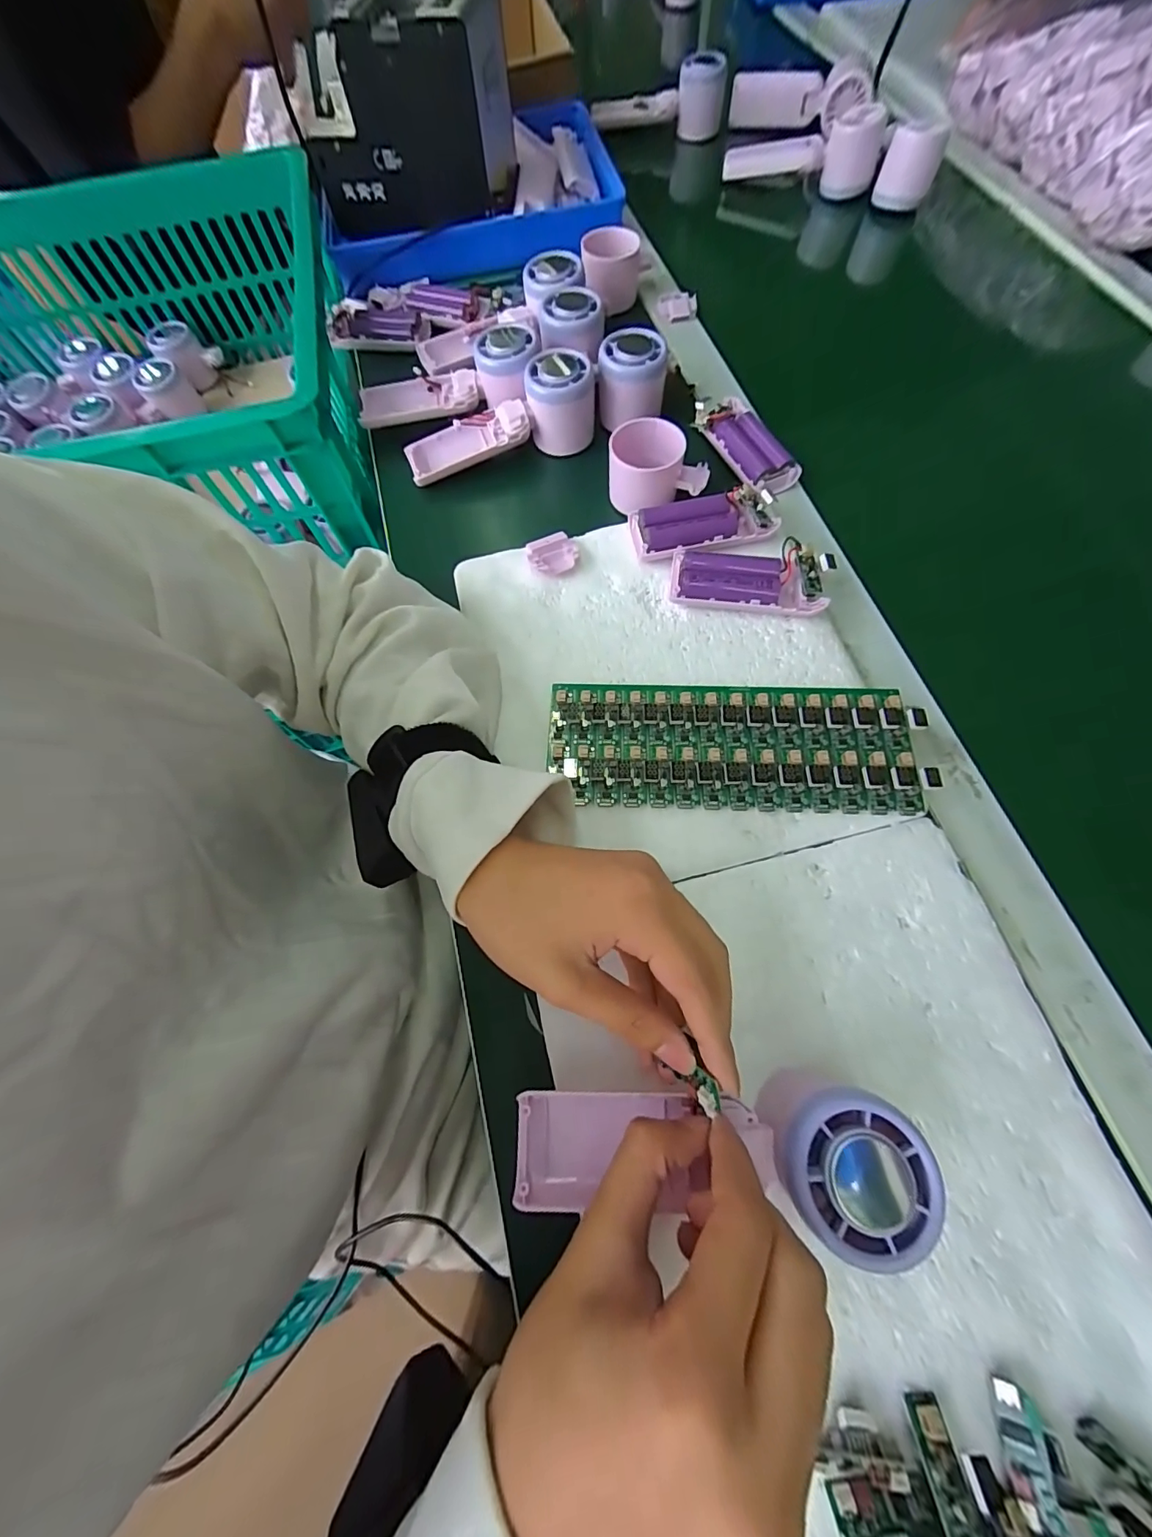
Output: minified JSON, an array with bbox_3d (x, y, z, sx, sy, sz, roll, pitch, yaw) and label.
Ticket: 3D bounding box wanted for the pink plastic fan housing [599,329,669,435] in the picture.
[{"bbox_3d":[0.047,-0.326,0.407,0.056,0.047,0.056,1,69,3],"label":"pink plastic fan housing"}]

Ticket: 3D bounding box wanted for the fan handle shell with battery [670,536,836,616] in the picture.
[{"bbox_3d":[0.120,-0.130,0.337,0.104,0.028,0.042,6,69,5],"label":"fan handle shell with battery"}]

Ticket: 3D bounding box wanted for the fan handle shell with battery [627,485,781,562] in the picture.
[{"bbox_3d":[0.094,-0.180,0.360,0.101,0.025,0.043,-7,68,0],"label":"fan handle shell with battery"}]

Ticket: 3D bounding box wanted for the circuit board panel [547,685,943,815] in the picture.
[{"bbox_3d":[0.094,-0.015,0.300,0.218,0.017,0.081,1,69,3],"label":"circuit board panel"}]

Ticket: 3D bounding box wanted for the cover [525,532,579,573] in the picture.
[{"bbox_3d":[-0.017,-0.159,0.364,0.036,0.009,0.031,-15,69,-3],"label":"cover"}]

